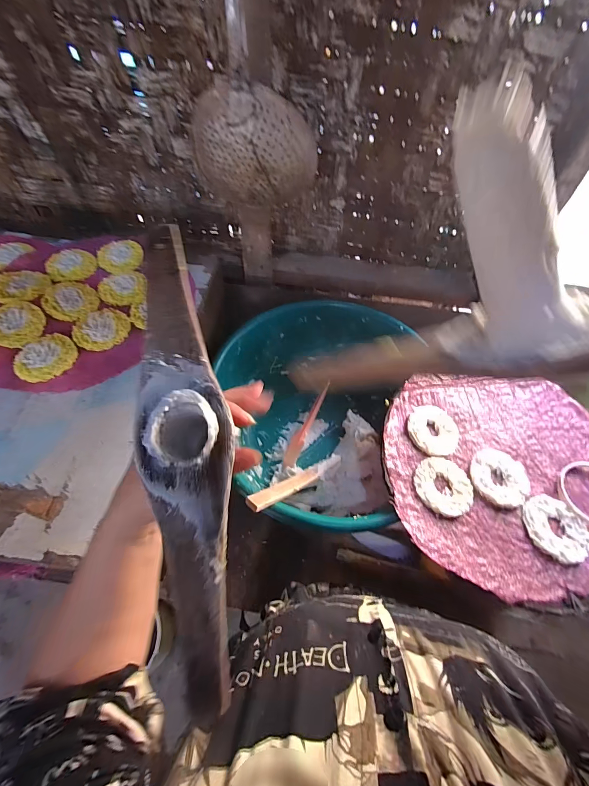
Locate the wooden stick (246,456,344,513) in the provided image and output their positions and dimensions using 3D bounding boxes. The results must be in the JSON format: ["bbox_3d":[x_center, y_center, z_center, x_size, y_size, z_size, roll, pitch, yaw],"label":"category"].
[{"bbox_3d":[0.016,0.136,0.519,0.025,0.012,0.250,47,26,22],"label":"wooden stick"}]

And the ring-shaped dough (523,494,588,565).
[{"bbox_3d":[0.347,0.179,0.432,0.072,0.014,0.078,2,58,-3],"label":"ring-shaped dough"}]

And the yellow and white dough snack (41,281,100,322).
[{"bbox_3d":[-0.364,-0.151,0.524,0.087,0.012,0.072,33,62,16],"label":"yellow and white dough snack"}]

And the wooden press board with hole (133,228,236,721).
[{"bbox_3d":[-0.071,0.024,0.208,0.055,0.014,0.294,-9,76,-9],"label":"wooden press board with hole"}]

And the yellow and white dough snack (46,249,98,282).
[{"bbox_3d":[-0.392,-0.227,0.567,0.076,0.006,0.087,-30,65,-20],"label":"yellow and white dough snack"}]

